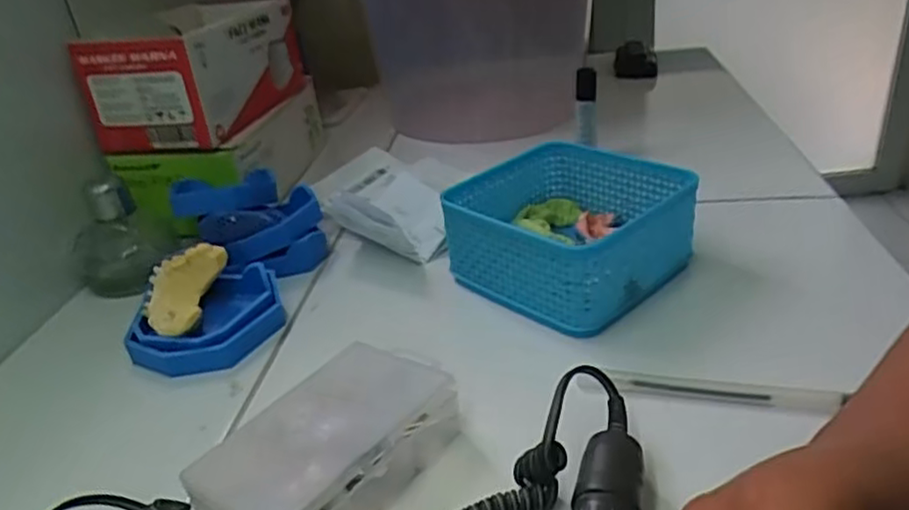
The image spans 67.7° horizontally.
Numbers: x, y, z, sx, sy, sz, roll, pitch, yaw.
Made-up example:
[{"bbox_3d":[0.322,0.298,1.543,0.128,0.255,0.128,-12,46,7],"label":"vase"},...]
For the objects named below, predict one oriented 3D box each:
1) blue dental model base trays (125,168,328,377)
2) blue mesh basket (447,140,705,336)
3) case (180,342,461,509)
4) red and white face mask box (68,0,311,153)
[{"bbox_3d":[-0.155,0.001,0.478,0.107,0.059,0.180,-5,30,2],"label":"blue dental model base trays"},{"bbox_3d":[0.078,-0.017,0.465,0.131,0.066,0.133,-30,38,-35],"label":"blue mesh basket"},{"bbox_3d":[-0.058,0.092,0.324,0.075,0.036,0.120,20,39,37],"label":"case"},{"bbox_3d":[-0.219,-0.165,0.596,0.111,0.082,0.195,1,31,11],"label":"red and white face mask box"}]

